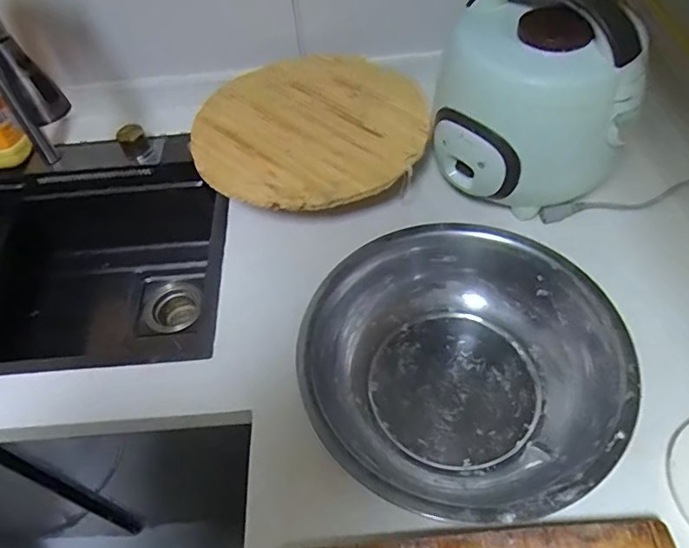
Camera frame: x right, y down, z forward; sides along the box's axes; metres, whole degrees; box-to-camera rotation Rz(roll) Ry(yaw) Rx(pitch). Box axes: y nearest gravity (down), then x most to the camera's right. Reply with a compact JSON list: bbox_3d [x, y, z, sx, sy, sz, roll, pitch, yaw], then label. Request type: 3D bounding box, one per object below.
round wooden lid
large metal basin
[{"bbox_3d":[-0.050,-0.211,0.739,0.319,0.030,0.301,-3,53,3],"label":"round wooden lid"},{"bbox_3d":[0.116,0.099,0.549,0.295,0.096,0.306,-3,53,3],"label":"large metal basin"}]

